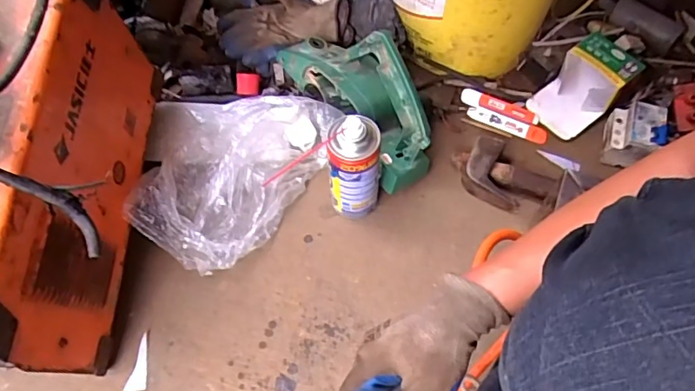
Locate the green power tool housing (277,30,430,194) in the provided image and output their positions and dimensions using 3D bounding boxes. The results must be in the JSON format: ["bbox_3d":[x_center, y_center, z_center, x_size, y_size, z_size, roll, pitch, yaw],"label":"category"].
[{"bbox_3d":[0.013,-0.148,0.739,0.099,0.151,0.278,-33,65,-14],"label":"green power tool housing"}]

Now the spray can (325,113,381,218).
[{"bbox_3d":[0.008,-0.034,0.666,0.066,0.180,0.059,2,62,3],"label":"spray can"}]

